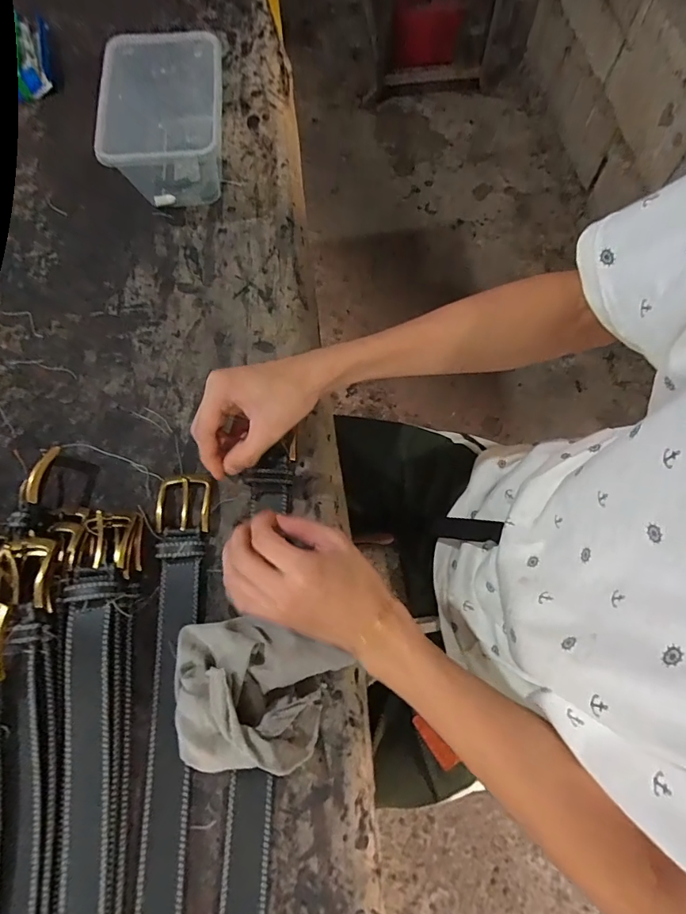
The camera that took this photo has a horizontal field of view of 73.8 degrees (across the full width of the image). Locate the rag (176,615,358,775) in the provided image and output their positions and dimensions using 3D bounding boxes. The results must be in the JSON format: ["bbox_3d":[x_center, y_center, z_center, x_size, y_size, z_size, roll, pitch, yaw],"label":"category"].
[{"bbox_3d":[-0.072,0.173,0.338,0.118,0.059,0.102,16,74,7],"label":"rag"}]

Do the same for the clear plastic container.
[{"bbox_3d":[-0.185,-0.356,0.490,0.121,0.080,0.163,-6,73,0],"label":"clear plastic container"}]

